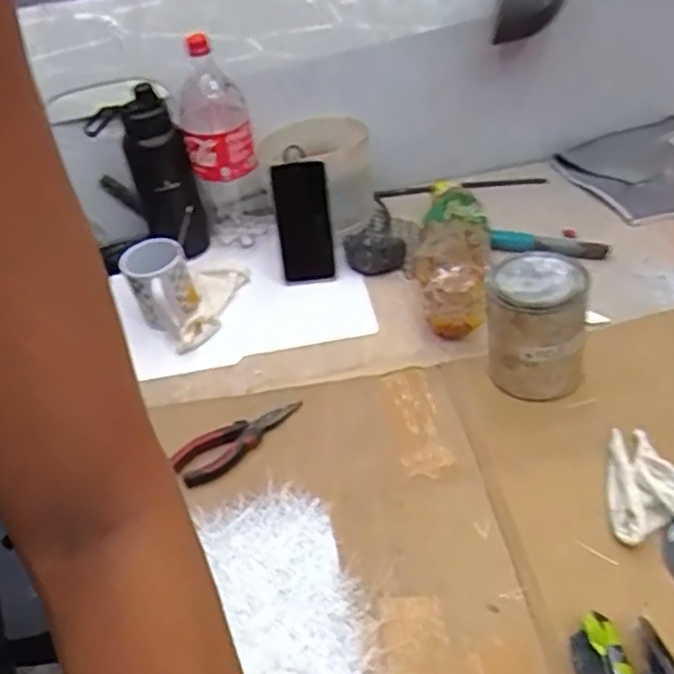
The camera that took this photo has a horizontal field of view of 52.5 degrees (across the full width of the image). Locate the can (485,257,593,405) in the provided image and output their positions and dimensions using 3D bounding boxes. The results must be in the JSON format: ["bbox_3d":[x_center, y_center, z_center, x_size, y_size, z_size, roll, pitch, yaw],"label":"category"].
[{"bbox_3d":[0.219,-0.007,0.759,0.104,0.140,0.103,-3,42,3],"label":"can"}]

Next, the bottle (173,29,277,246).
[{"bbox_3d":[-0.162,-0.267,0.979,0.103,0.282,0.092,-12,43,-6],"label":"bottle"}]

